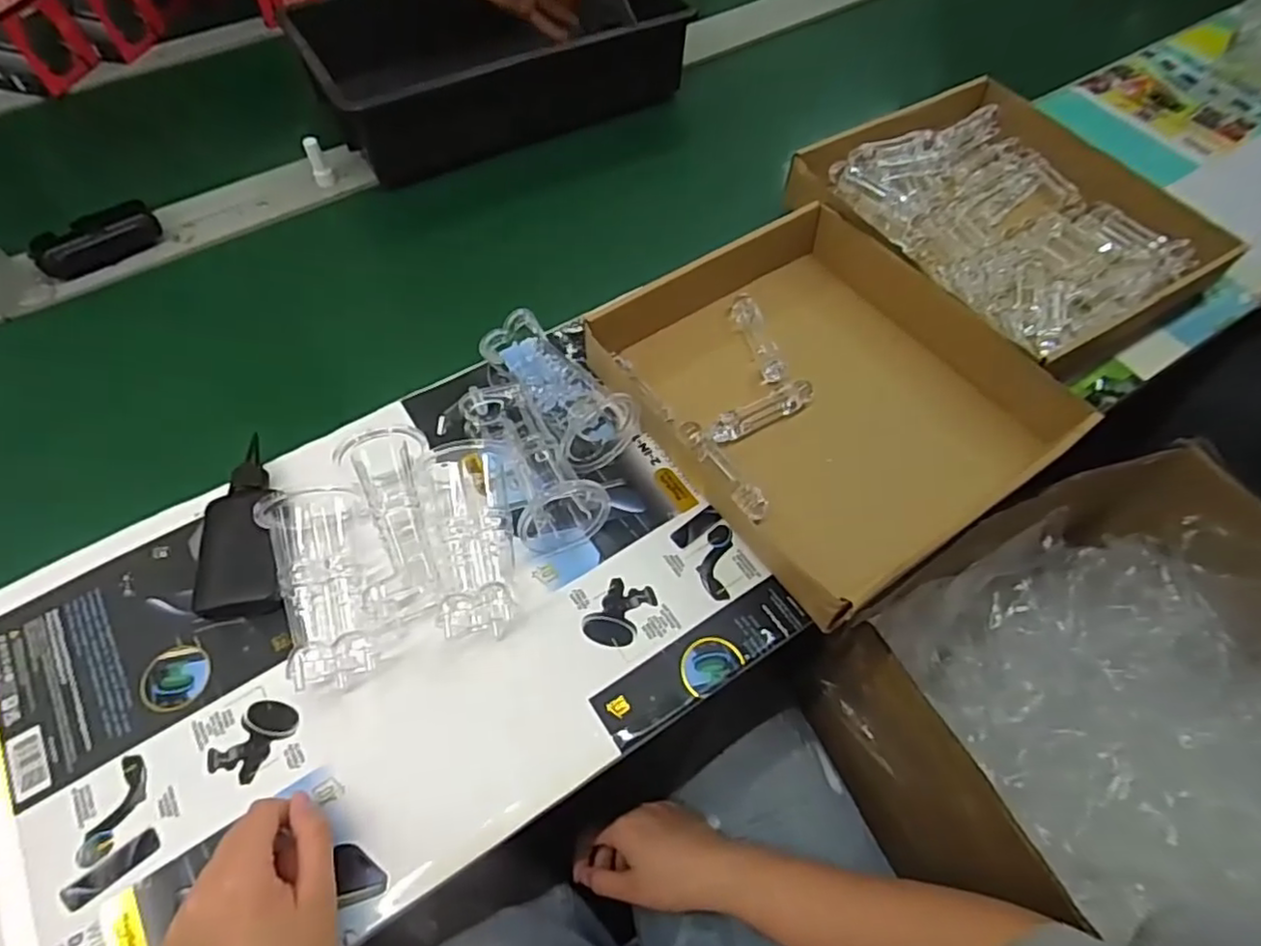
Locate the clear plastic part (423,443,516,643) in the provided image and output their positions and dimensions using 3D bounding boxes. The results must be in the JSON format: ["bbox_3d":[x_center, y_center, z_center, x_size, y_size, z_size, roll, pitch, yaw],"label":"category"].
[{"bbox_3d":[-0.111,0.041,0.479,0.059,0.051,0.140,-8,59,-5],"label":"clear plastic part"}]

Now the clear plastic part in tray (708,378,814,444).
[{"bbox_3d":[0.107,-0.050,0.552,0.095,0.020,0.022,-26,62,-16],"label":"clear plastic part in tray"}]

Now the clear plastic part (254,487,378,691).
[{"bbox_3d":[-0.208,0.075,0.458,0.056,0.050,0.127,-16,60,-10],"label":"clear plastic part"}]

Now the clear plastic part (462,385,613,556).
[{"bbox_3d":[-0.078,-0.007,0.510,0.060,0.052,0.139,-29,63,-17],"label":"clear plastic part"}]

